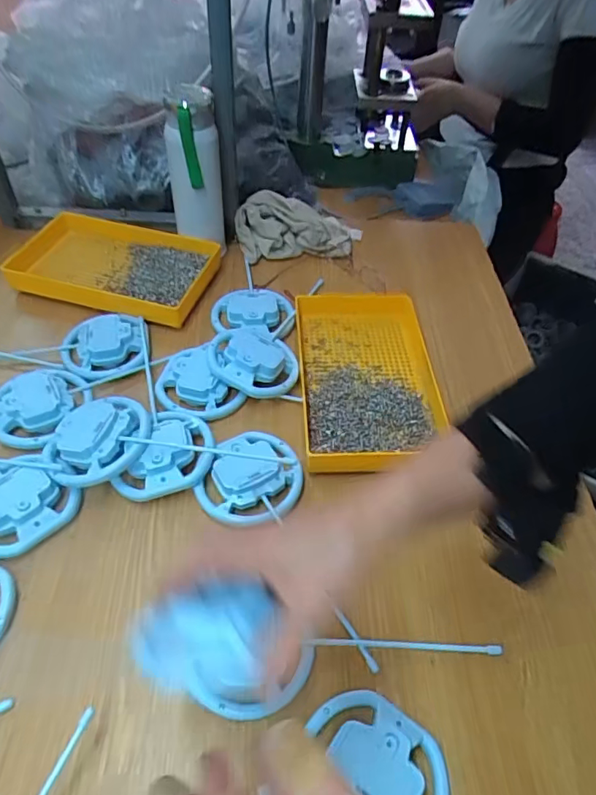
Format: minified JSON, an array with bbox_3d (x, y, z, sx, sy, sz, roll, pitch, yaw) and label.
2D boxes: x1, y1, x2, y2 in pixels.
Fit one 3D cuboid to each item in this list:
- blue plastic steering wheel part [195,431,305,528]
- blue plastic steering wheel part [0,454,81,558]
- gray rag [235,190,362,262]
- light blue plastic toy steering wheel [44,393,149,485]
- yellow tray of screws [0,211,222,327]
[{"bbox_3d":[-0.044,0.072,0.505,0.092,0.020,0.104,16,52,10],"label":"blue plastic steering wheel part"},{"bbox_3d":[-0.260,0.093,0.473,0.094,0.018,0.091,1,51,-2],"label":"blue plastic steering wheel part"},{"bbox_3d":[0.002,-0.264,0.806,0.196,0.045,0.134,-12,52,-13],"label":"gray rag"},{"bbox_3d":[-0.195,0.038,0.511,0.099,0.038,0.100,1,51,-2],"label":"light blue plastic toy steering wheel"},{"bbox_3d":[-0.246,-0.187,0.706,0.254,0.032,0.166,12,51,7],"label":"yellow tray of screws"}]

